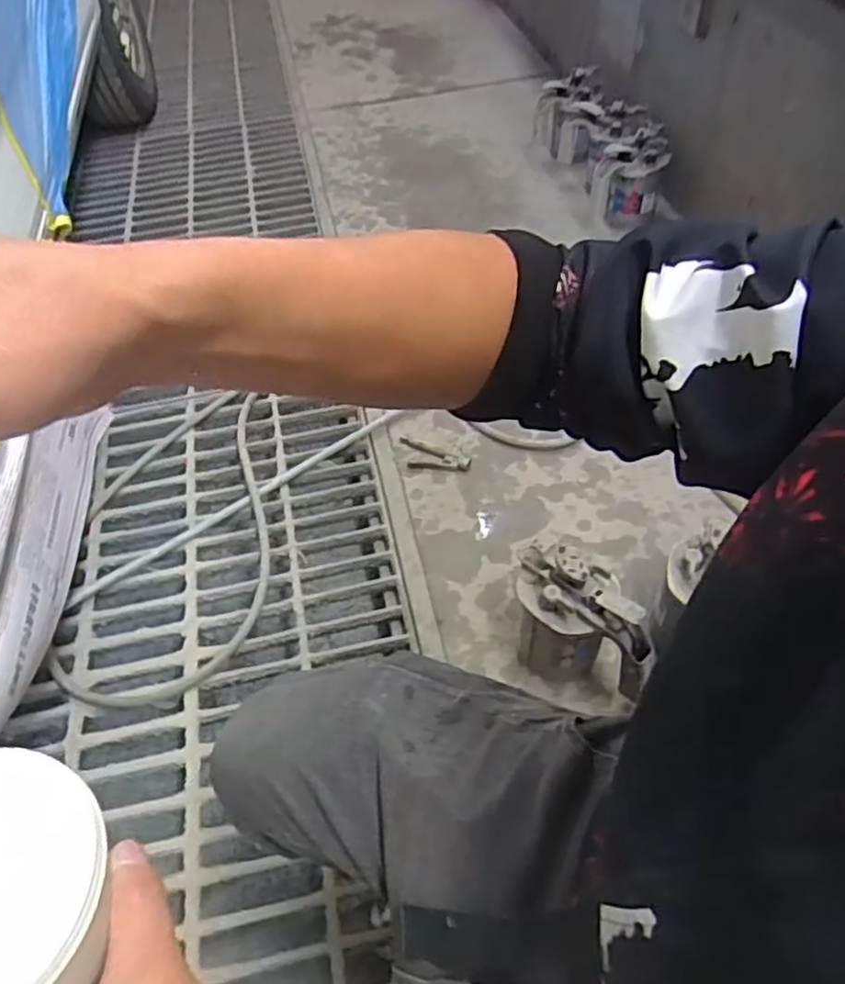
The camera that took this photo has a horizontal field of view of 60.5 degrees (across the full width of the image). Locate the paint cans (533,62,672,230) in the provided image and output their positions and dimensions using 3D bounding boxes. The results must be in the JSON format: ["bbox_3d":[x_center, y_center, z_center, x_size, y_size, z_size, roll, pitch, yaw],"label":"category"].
[{"bbox_3d":[0.398,-0.802,1.686,0.193,0.195,0.448,-8,50,-3],"label":"paint cans"}]

